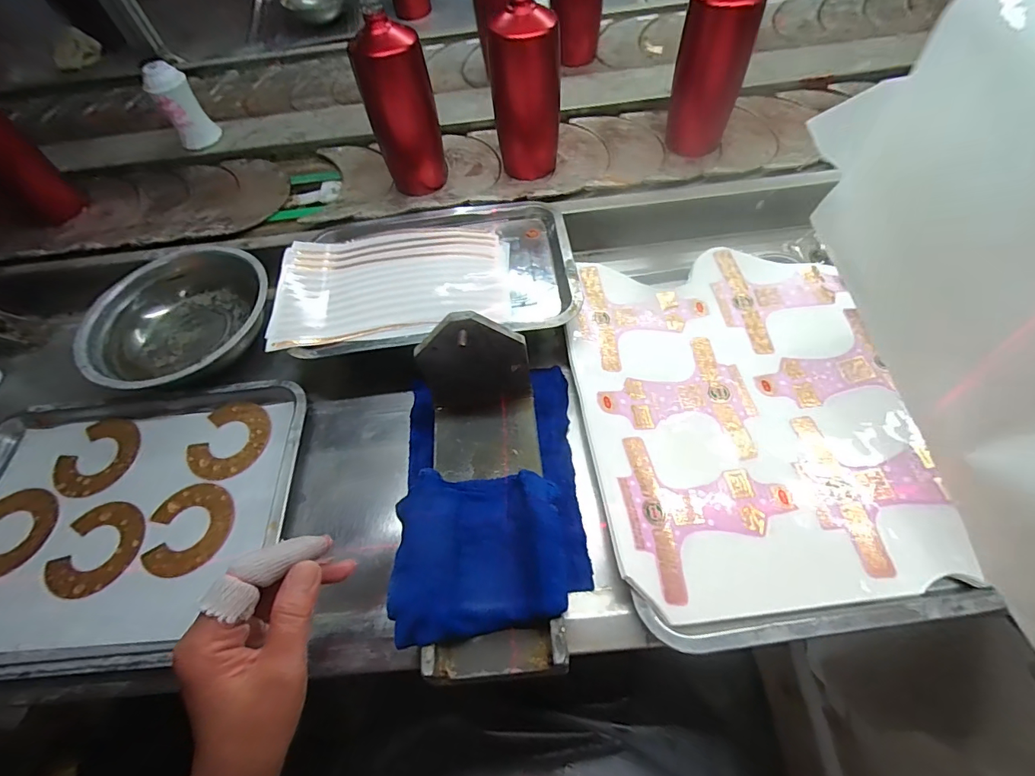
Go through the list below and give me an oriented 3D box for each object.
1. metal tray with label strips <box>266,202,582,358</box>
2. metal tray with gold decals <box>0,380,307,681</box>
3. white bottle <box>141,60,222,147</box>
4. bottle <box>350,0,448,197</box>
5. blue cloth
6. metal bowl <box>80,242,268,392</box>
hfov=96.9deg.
[{"bbox_3d":[-0.100,-0.138,0.513,0.308,0.027,0.239,-4,53,1],"label":"metal tray with label strips"},{"bbox_3d":[-0.390,0.118,0.434,0.360,0.029,0.259,-8,57,6],"label":"metal tray with gold decals"},{"bbox_3d":[-0.491,-0.410,0.672,0.056,0.100,0.047,-30,63,-12],"label":"white bottle"},{"bbox_3d":[-0.145,-0.336,0.566,0.081,0.202,0.064,23,65,18],"label":"bottle"},{"bbox_3d":[-0.023,0.078,0.401,0.160,0.057,0.243,-8,60,2],"label":"blue cloth"},{"bbox_3d":[-0.395,-0.085,0.532,0.219,0.052,0.193,33,69,21],"label":"metal bowl"}]

